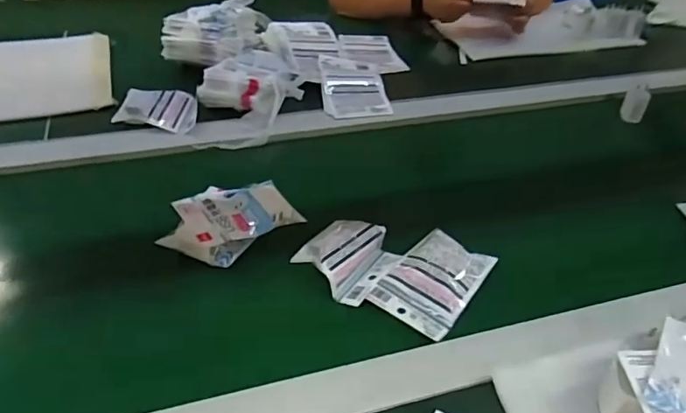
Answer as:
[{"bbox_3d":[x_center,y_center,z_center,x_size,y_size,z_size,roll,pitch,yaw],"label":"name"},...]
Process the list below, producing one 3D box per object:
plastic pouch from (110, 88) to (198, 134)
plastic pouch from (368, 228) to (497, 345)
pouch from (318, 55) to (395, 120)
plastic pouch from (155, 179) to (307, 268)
[{"bbox_3d":[-0.282,-0.153,0.826,0.112,0.034,0.086,3,40,-2],"label":"plastic pouch"},{"bbox_3d":[0.098,0.078,0.592,0.091,0.025,0.125,28,45,26],"label":"plastic pouch"},{"bbox_3d":[0.017,-0.202,0.903,0.105,0.016,0.149,-1,54,-10],"label":"pouch"},{"bbox_3d":[-0.136,0.015,0.647,0.153,0.023,0.112,-30,51,-34],"label":"plastic pouch"}]

